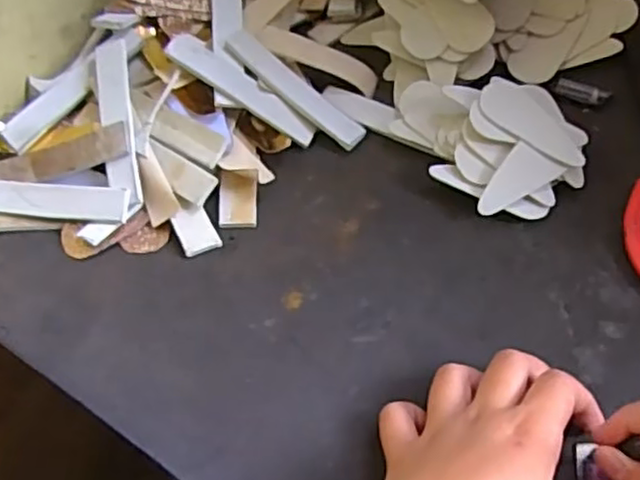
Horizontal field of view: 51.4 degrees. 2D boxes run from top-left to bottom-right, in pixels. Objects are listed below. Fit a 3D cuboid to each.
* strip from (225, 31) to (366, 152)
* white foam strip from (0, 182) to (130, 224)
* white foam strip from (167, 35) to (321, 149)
[{"bbox_3d":[-0.016,-0.097,0.431,0.108,0.005,0.021,42,69,7],"label":"strip"},{"bbox_3d":[-0.168,-0.023,0.402,0.110,0.005,0.021,4,90,10],"label":"white foam strip"},{"bbox_3d":[-0.050,-0.097,0.431,0.107,0.004,0.023,35,64,-4],"label":"white foam strip"}]

